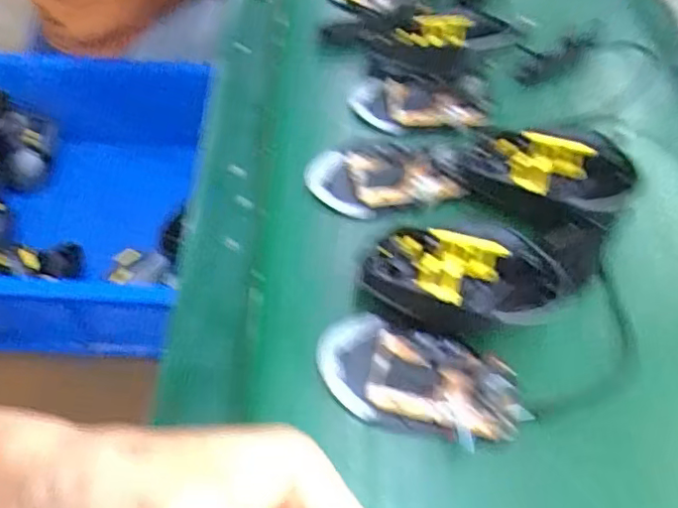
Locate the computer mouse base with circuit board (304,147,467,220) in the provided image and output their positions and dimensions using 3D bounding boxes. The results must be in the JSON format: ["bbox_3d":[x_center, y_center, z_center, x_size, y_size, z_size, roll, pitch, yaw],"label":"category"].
[{"bbox_3d":[0.032,-0.055,0.440,0.108,0.014,0.060,-4,57,-1],"label":"computer mouse base with circuit board"}]

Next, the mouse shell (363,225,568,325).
[{"bbox_3d":[0.073,0.014,0.366,0.110,0.030,0.064,3,57,4],"label":"mouse shell"}]

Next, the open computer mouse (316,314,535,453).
[{"bbox_3d":[0.044,0.069,0.336,0.116,0.021,0.058,22,60,15],"label":"open computer mouse"}]

